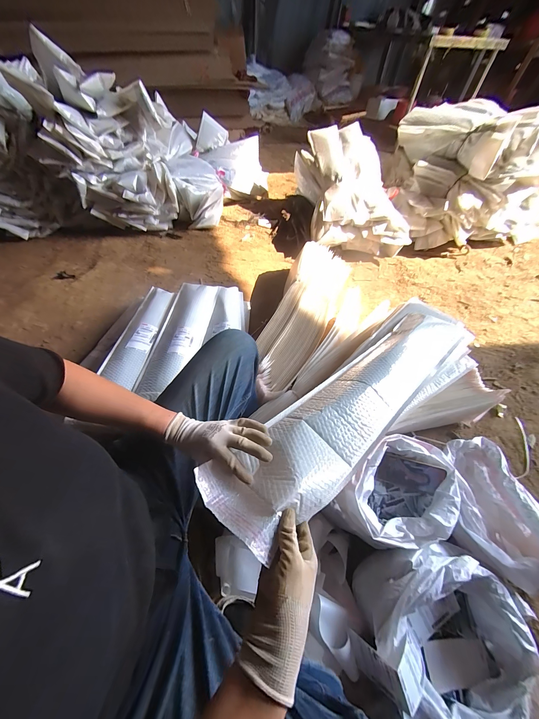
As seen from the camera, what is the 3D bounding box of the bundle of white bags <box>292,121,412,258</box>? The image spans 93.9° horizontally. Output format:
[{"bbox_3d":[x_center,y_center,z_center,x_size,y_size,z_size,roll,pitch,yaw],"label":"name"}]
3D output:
[{"bbox_3d":[0.473,-1.042,1.554,0.530,0.426,0.858,-5,56,-4],"label":"bundle of white bags"}]

